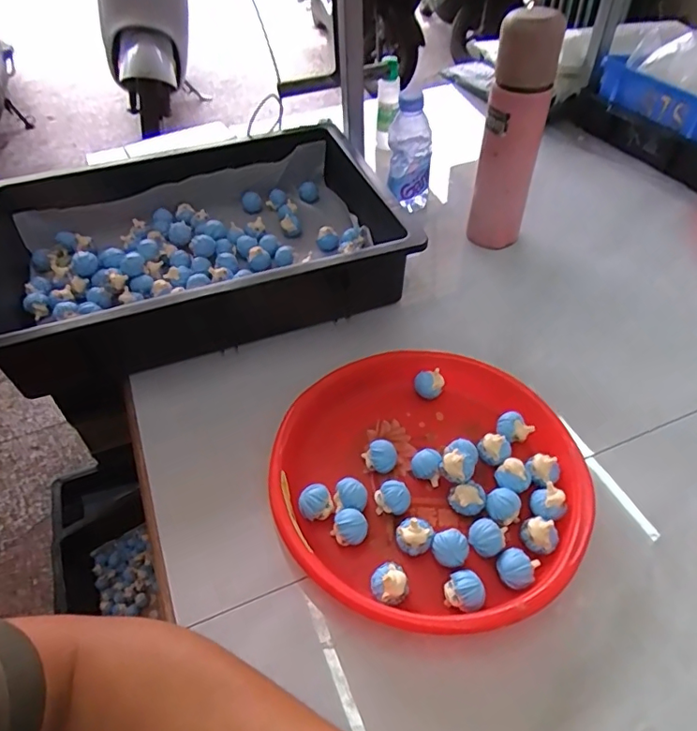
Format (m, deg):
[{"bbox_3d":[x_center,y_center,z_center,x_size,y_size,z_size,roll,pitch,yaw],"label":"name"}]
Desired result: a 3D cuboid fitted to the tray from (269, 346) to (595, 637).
[{"bbox_3d":[0.067,0.094,0.452,0.248,0.041,0.247,-2,48,2],"label":"tray"}]

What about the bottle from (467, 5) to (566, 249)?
[{"bbox_3d":[0.188,-0.257,0.618,0.067,0.259,0.055,9,49,12],"label":"bottle"}]

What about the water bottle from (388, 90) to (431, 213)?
[{"bbox_3d":[0.081,-0.277,0.700,0.057,0.149,0.046,2,48,6],"label":"water bottle"}]

